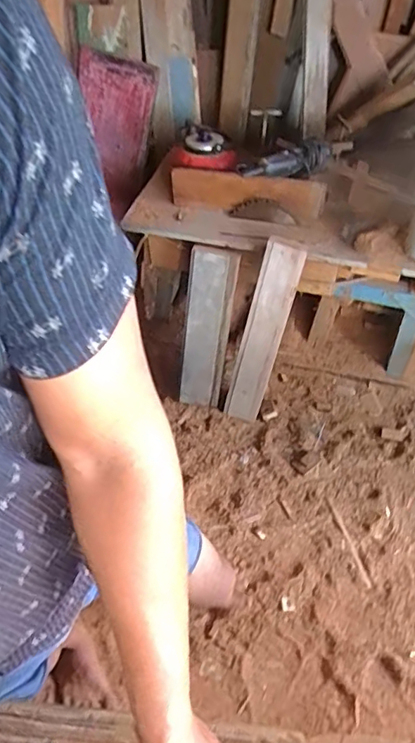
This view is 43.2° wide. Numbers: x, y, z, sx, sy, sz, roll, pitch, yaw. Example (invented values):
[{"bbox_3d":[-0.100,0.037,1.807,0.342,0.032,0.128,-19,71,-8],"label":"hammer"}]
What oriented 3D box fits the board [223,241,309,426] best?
[{"bbox_3d":[0.159,-0.098,1.533,0.117,0.571,0.067,25,35,18],"label":"board"}]

